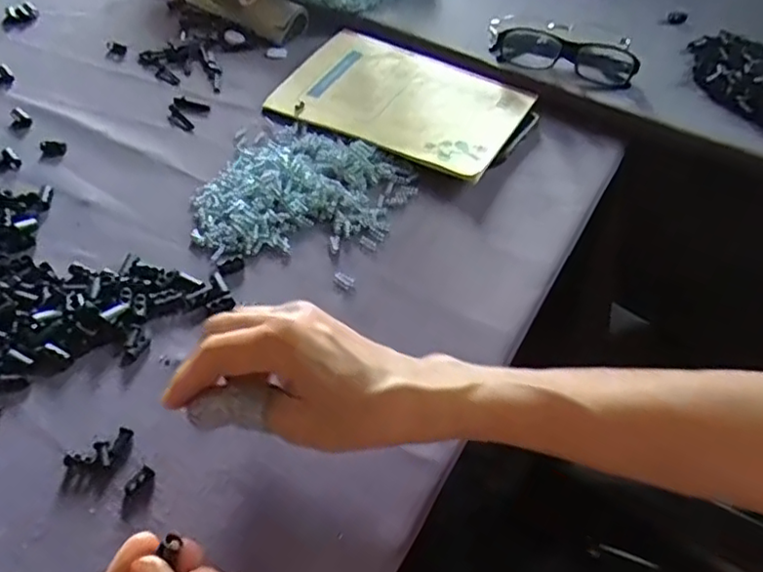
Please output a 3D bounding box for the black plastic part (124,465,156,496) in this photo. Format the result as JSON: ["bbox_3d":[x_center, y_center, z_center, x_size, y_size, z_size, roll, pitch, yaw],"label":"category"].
[{"bbox_3d":[-0.129,0.103,0.336,0.008,0.004,0.017,30,54,21],"label":"black plastic part"}]

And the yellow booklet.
[{"bbox_3d":[0.018,-0.167,0.567,0.206,0.014,0.146,26,53,19],"label":"yellow booklet"}]

